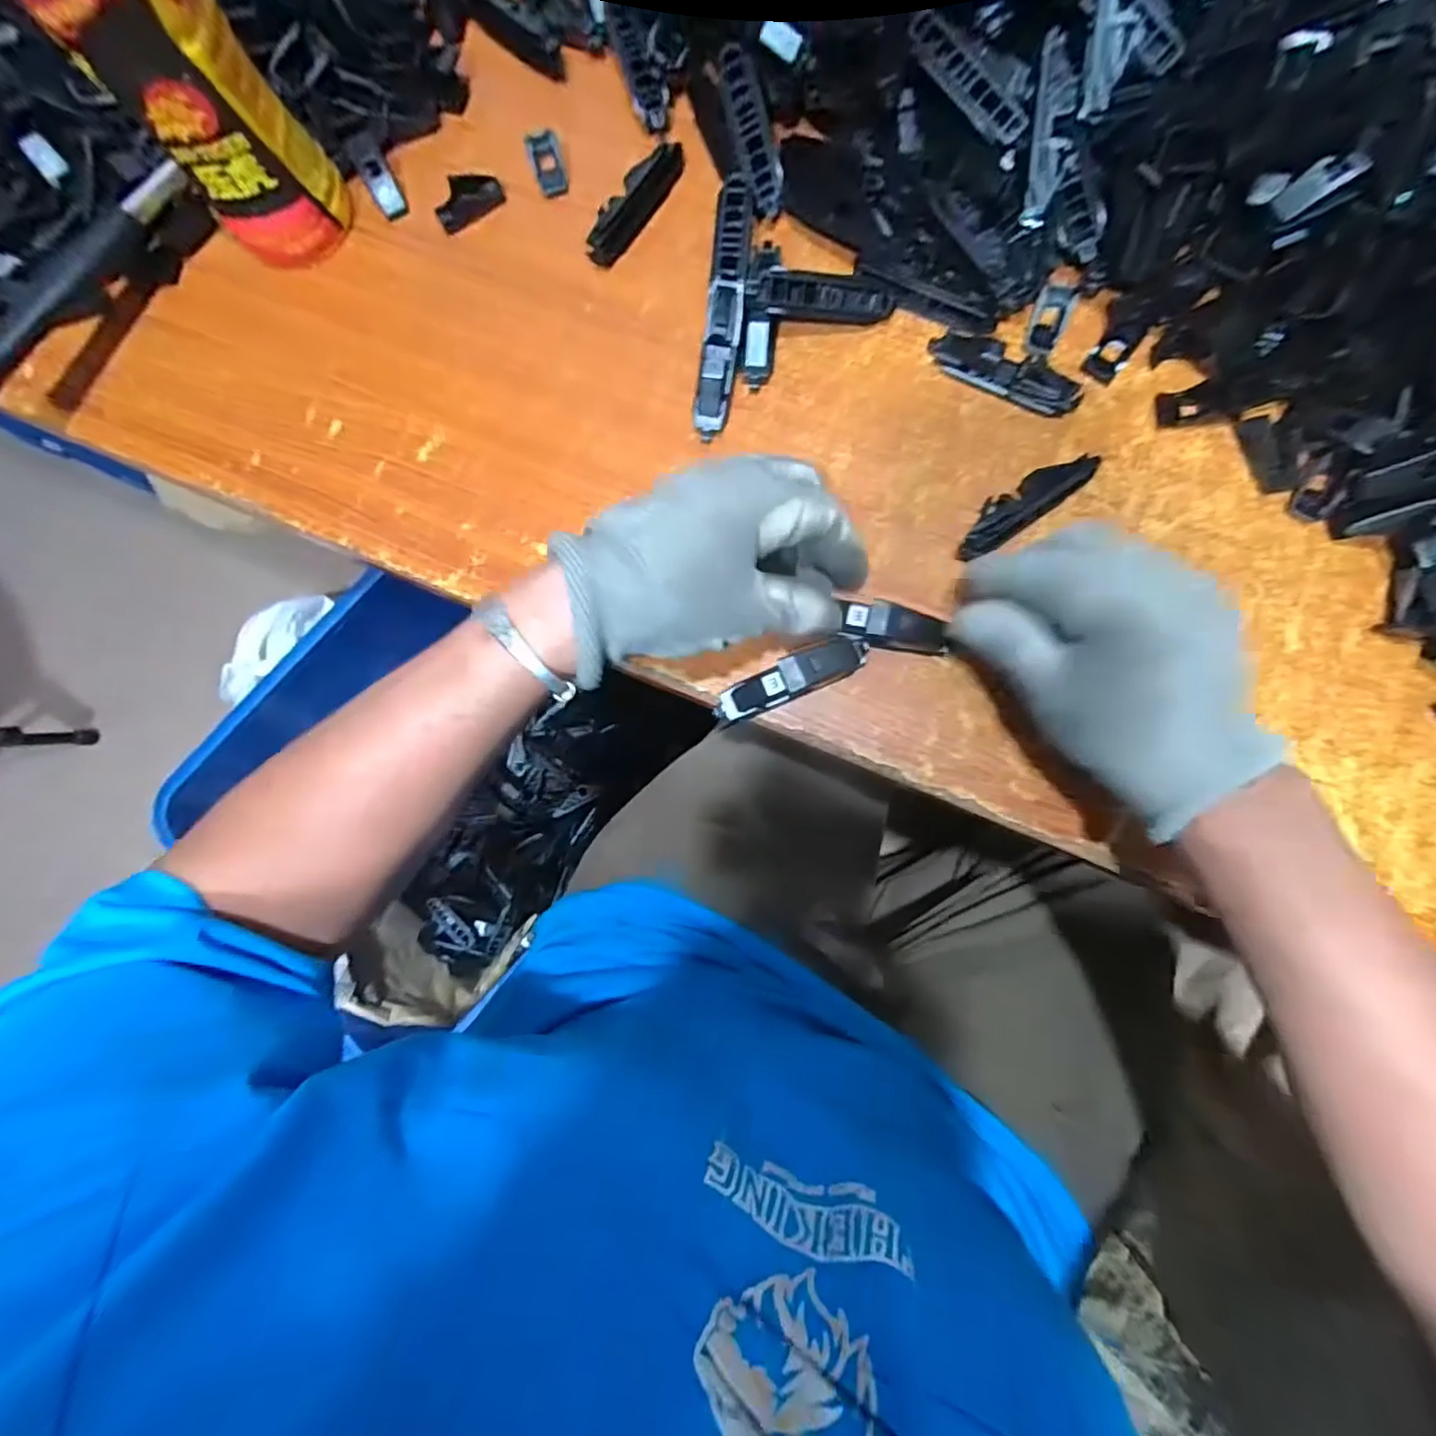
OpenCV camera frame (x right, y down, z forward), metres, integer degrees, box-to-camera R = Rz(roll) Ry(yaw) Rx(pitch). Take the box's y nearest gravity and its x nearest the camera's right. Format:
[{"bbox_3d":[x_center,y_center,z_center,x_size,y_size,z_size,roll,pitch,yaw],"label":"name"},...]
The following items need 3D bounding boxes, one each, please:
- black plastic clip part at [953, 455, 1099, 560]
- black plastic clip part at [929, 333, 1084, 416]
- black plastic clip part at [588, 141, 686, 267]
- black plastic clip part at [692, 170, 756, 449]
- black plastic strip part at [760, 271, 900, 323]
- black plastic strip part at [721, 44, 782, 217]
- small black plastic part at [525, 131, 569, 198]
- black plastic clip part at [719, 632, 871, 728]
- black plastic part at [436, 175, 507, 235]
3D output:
[{"bbox_3d":[0.155,-0.108,0.322,0.080,0.017,0.023,-36,82,0],"label":"black plastic clip part"},{"bbox_3d":[0.151,-0.183,0.329,0.080,0.017,0.021,29,87,7],"label":"black plastic clip part"},{"bbox_3d":[-0.048,-0.291,0.355,0.022,0.015,0.078,36,88,7],"label":"black plastic clip part"},{"bbox_3d":[0.004,-0.224,0.341,0.021,0.030,0.139,7,84,5],"label":"black plastic clip part"},{"bbox_3d":[0.058,-0.224,0.337,0.072,0.020,0.005,1,51,-7],"label":"black plastic strip part"},{"bbox_3d":[0.018,-0.318,0.340,0.017,0.005,0.079,-13,102,22],"label":"black plastic strip part"},{"bbox_3d":[-0.098,-0.320,0.363,0.018,0.014,0.030,-13,83,3],"label":"small black plastic part"},{"bbox_3d":[0.037,-0.020,0.318,0.082,0.021,0.021,-27,82,1],"label":"black plastic clip part"},{"bbox_3d":[-0.146,-0.303,0.367,0.041,0.011,0.017,-31,82,1],"label":"black plastic part"}]

